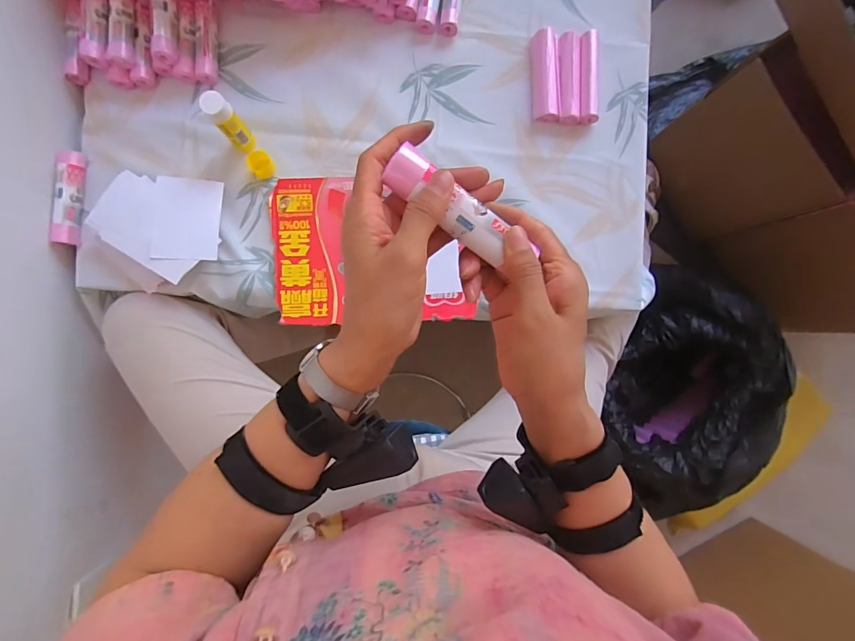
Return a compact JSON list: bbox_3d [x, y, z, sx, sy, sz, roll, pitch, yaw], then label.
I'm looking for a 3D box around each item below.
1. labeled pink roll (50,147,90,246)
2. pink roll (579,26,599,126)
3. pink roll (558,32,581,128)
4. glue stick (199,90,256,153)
[{"bbox_3d":[-0.461,-0.159,0.545,0.022,0.023,0.118,4,89,-1],"label":"labeled pink roll"},{"bbox_3d":[0.220,-0.332,0.585,0.026,0.021,0.122,0,89,-1],"label":"pink roll"},{"bbox_3d":[0.193,-0.332,0.589,0.028,0.022,0.122,-2,89,-1],"label":"pink roll"},{"bbox_3d":[-0.244,-0.243,0.527,0.027,0.099,0.028,0,89,-1],"label":"glue stick"}]

